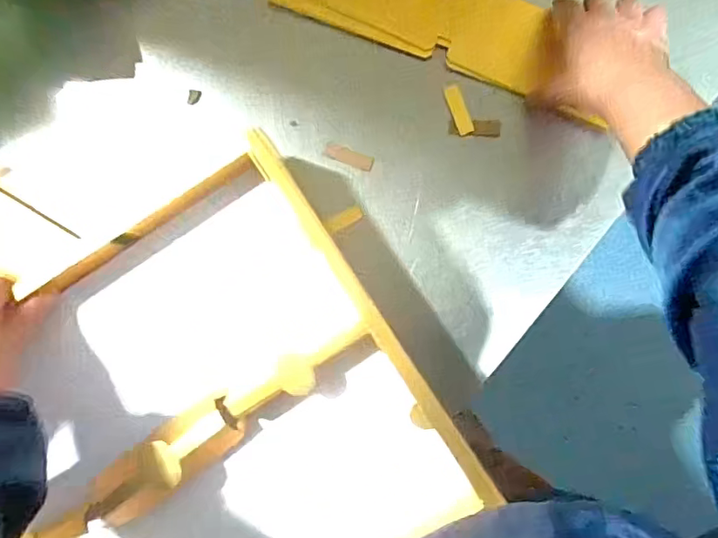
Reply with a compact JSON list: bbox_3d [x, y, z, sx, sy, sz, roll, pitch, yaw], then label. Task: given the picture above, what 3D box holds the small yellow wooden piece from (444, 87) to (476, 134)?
[{"bbox_3d":[0.103,-0.162,0.536,0.016,0.005,0.050,-19,91,3],"label":"small yellow wooden piece"}]

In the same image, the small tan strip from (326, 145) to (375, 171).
[{"bbox_3d":[-0.009,-0.115,0.543,0.050,0.008,0.017,23,93,1],"label":"small tan strip"}]

